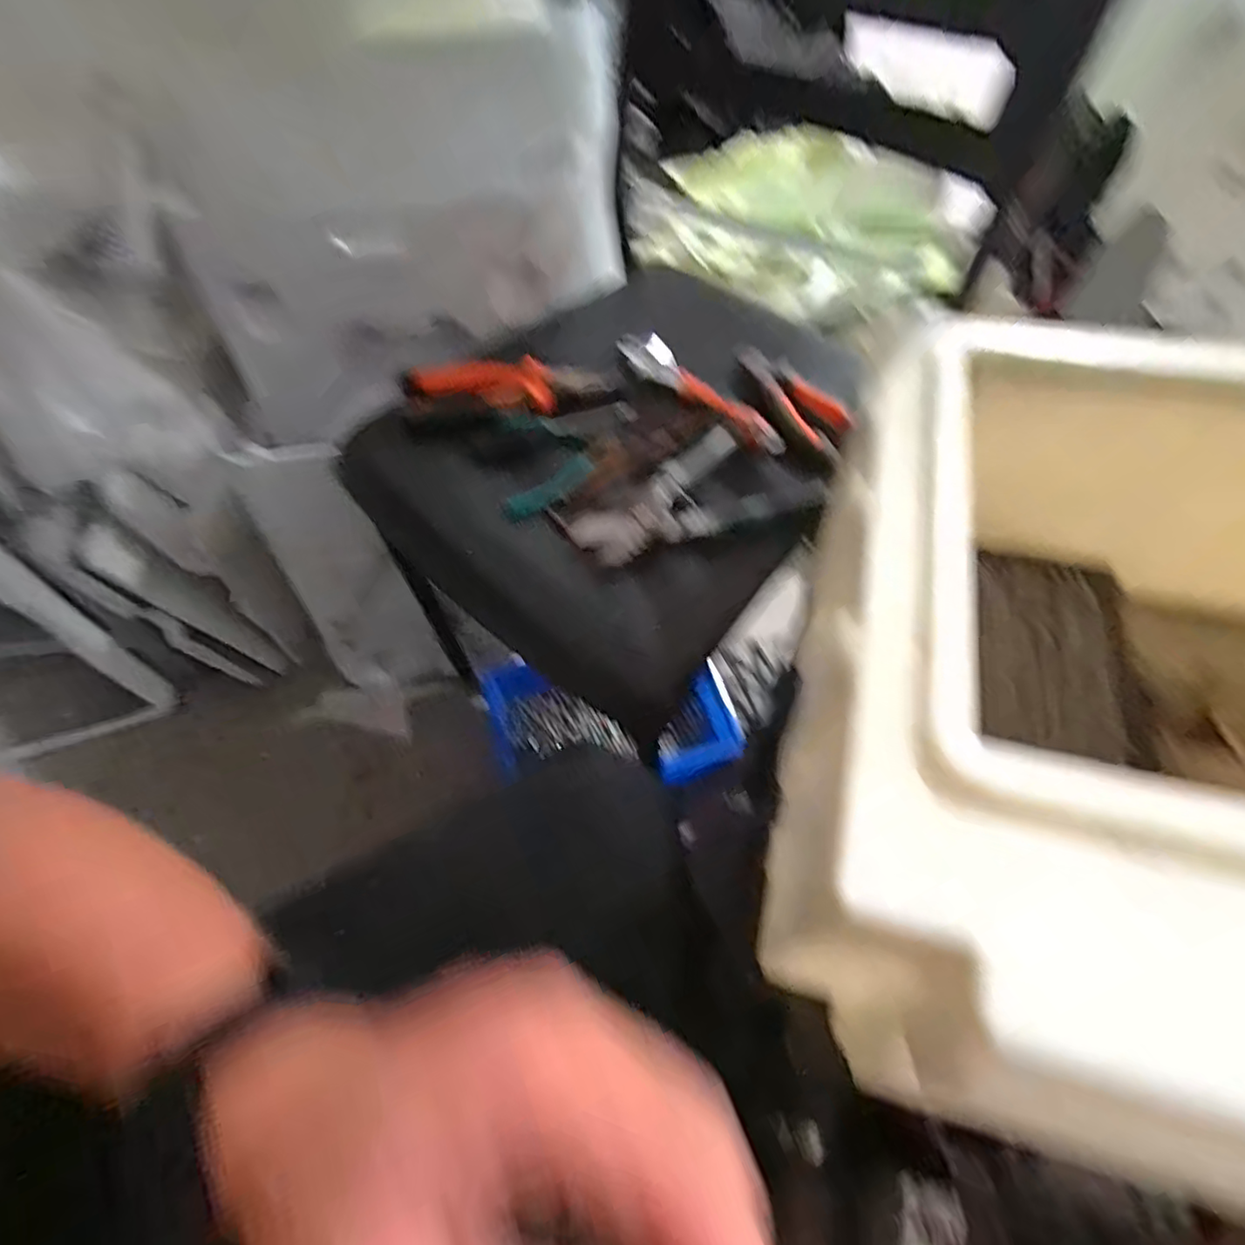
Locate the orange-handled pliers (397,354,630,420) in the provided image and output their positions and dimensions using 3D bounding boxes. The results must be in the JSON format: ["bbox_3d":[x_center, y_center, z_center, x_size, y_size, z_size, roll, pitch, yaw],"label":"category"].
[{"bbox_3d":[-0.104,-0.211,0.575,0.197,0.024,0.054,1,57,5],"label":"orange-handled pliers"}]

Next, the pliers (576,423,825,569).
[{"bbox_3d":[0.054,-0.096,0.497,0.186,0.012,0.093,-28,59,-13],"label":"pliers"}]

